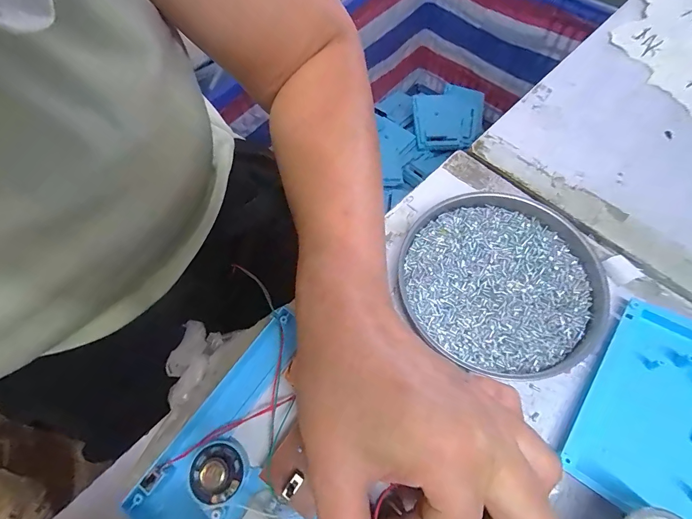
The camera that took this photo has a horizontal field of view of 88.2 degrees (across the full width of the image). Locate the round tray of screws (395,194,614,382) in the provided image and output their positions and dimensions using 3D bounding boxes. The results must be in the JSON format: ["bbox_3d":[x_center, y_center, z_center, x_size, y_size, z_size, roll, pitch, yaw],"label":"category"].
[{"bbox_3d":[0.112,0.015,0.259,0.137,0.020,0.133,-2,65,3],"label":"round tray of screws"}]

